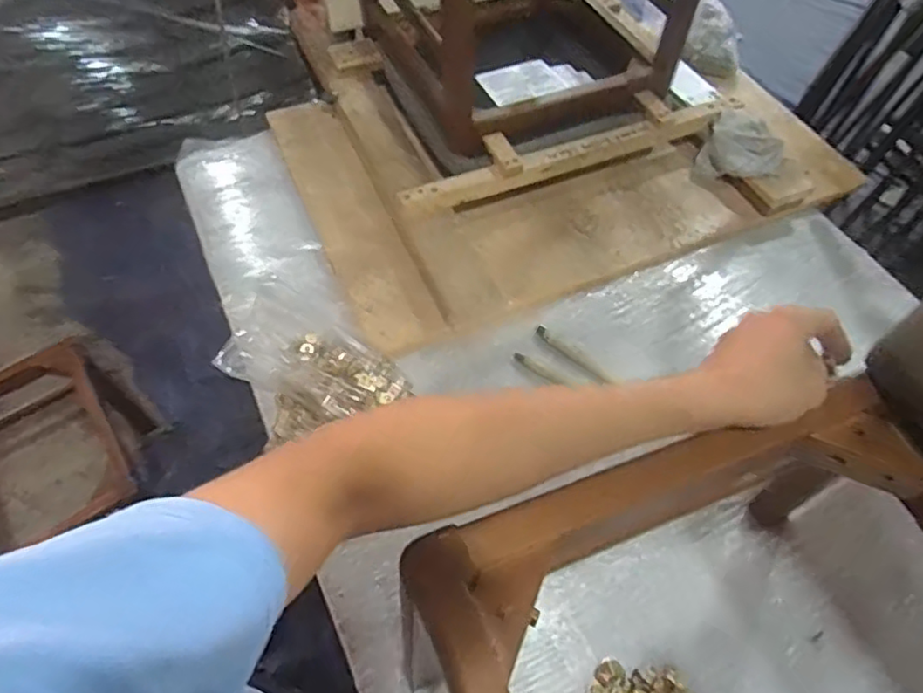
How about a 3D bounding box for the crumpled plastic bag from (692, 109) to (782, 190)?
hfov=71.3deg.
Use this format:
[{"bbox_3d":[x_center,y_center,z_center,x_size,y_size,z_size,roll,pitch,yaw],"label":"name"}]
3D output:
[{"bbox_3d":[0.495,-0.349,1.142,0.136,0.066,0.119,13,56,9],"label":"crumpled plastic bag"}]

